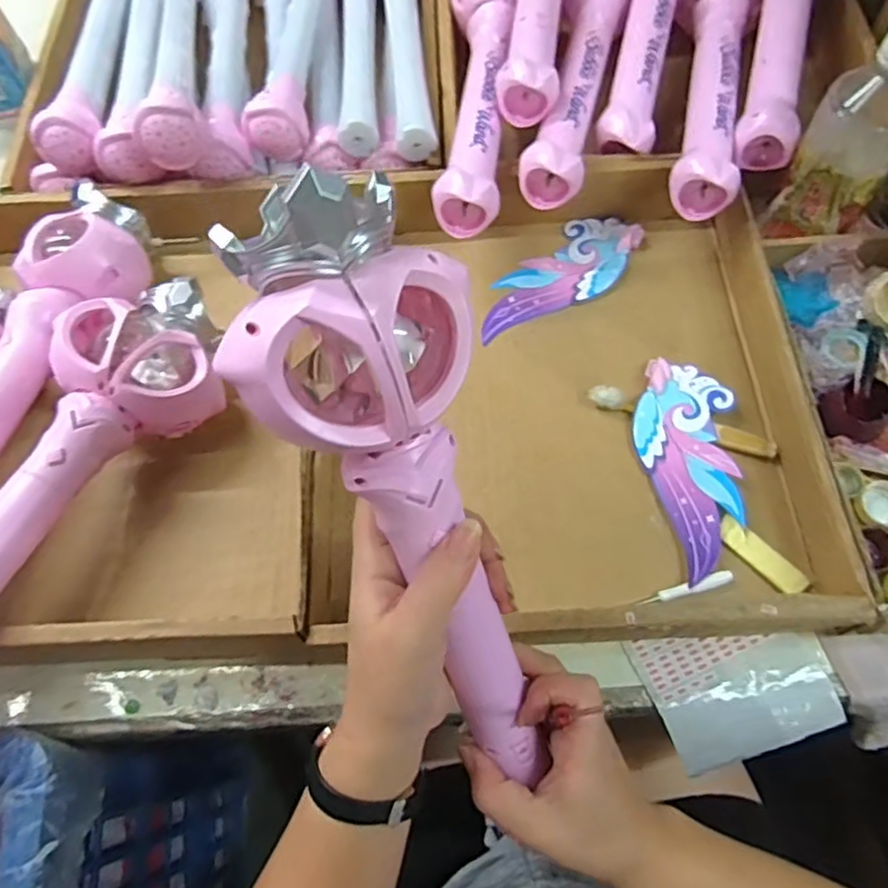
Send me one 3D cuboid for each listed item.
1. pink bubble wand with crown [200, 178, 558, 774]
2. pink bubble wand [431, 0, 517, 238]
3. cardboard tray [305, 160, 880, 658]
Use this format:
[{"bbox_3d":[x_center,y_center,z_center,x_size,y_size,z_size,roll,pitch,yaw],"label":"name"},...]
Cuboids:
[{"bbox_3d":[-0.007,0.037,0.286,0.091,0.293,0.040,-23,27,-7],"label":"pink bubble wand with crown"},{"bbox_3d":[0.033,-0.328,0.557,0.066,0.048,0.349,2,67,3],"label":"pink bubble wand"},{"bbox_3d":[0.082,-0.047,0.486,0.338,0.060,0.374,-3,67,1],"label":"cardboard tray"}]

